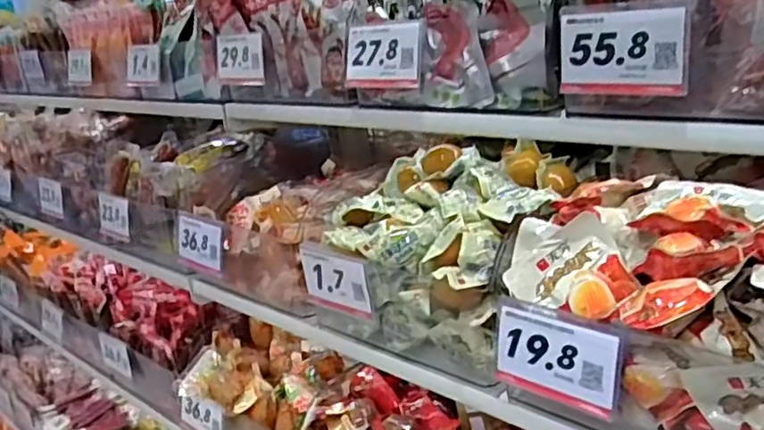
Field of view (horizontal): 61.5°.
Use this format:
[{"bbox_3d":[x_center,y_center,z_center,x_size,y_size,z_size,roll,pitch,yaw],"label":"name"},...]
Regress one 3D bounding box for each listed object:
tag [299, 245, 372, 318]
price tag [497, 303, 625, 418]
[{"bbox_3d":[-0.047,0.068,0.655,0.097,0.070,0.009,10,25,42],"label":"tag"},{"bbox_3d":[0.130,0.108,0.483,0.098,0.069,0.008,6,8,41],"label":"price tag"}]

